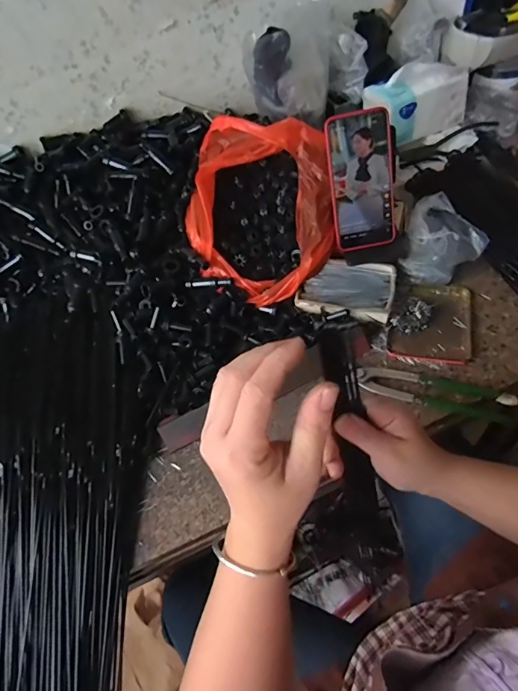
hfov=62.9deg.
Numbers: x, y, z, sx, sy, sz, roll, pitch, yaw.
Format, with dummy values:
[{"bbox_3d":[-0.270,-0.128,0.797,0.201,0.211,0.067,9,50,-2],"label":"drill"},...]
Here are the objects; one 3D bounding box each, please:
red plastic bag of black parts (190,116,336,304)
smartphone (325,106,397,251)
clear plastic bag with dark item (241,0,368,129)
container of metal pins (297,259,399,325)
[{"bbox_3d":[-0.003,-0.198,0.582,0.202,0.112,0.248,-8,60,-1],"label":"red plastic bag of black parts"},{"bbox_3d":[0.133,-0.207,0.541,0.080,0.162,0.012,-11,25,5],"label":"smartphone"},{"bbox_3d":[0.067,-0.464,0.696,0.181,0.145,0.121,-23,57,-4],"label":"clear plastic bag with dark item"},{"bbox_3d":[0.119,-0.078,0.581,0.121,0.027,0.083,9,60,16],"label":"container of metal pins"}]

